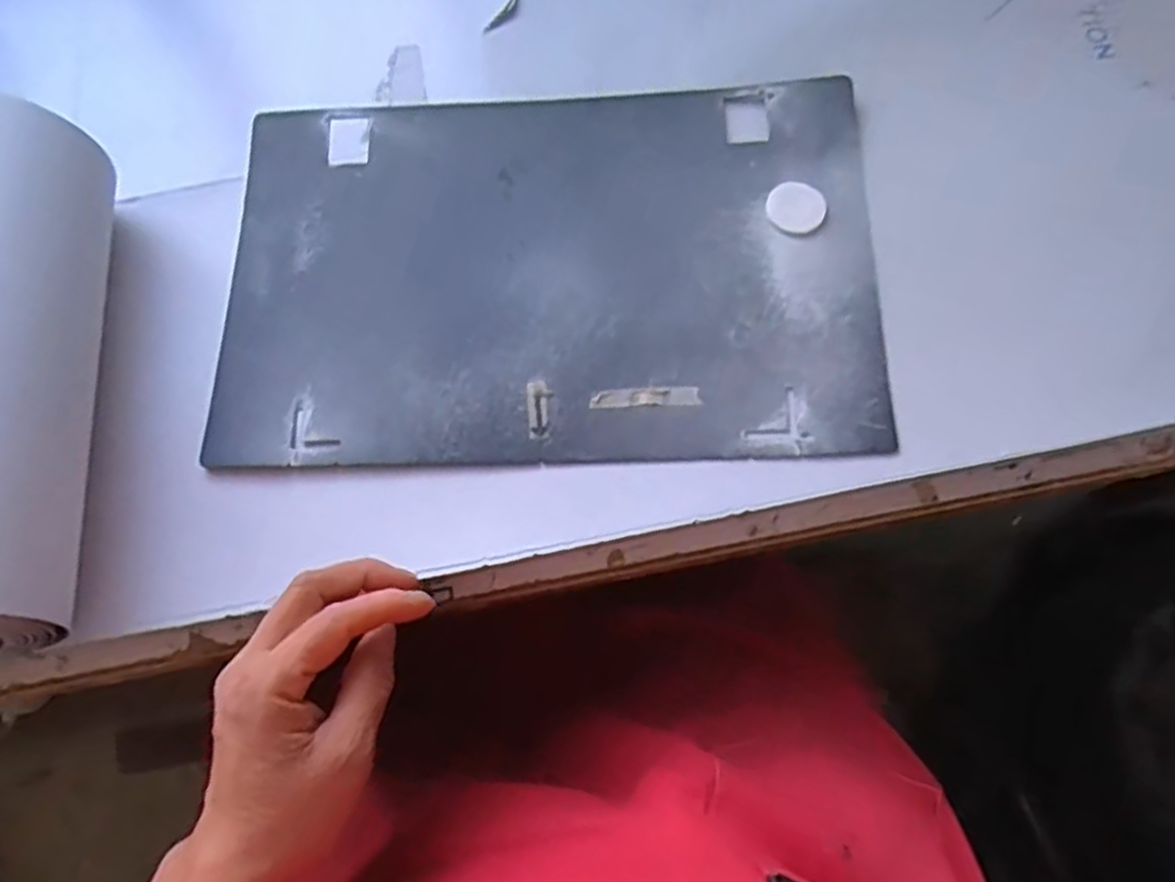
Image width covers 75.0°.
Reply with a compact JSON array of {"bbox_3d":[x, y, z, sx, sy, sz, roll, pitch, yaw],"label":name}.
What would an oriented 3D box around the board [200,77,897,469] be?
[{"bbox_3d":[-0.025,-0.097,0.425,0.352,0.010,0.226,-2,72,4],"label":"board"}]

